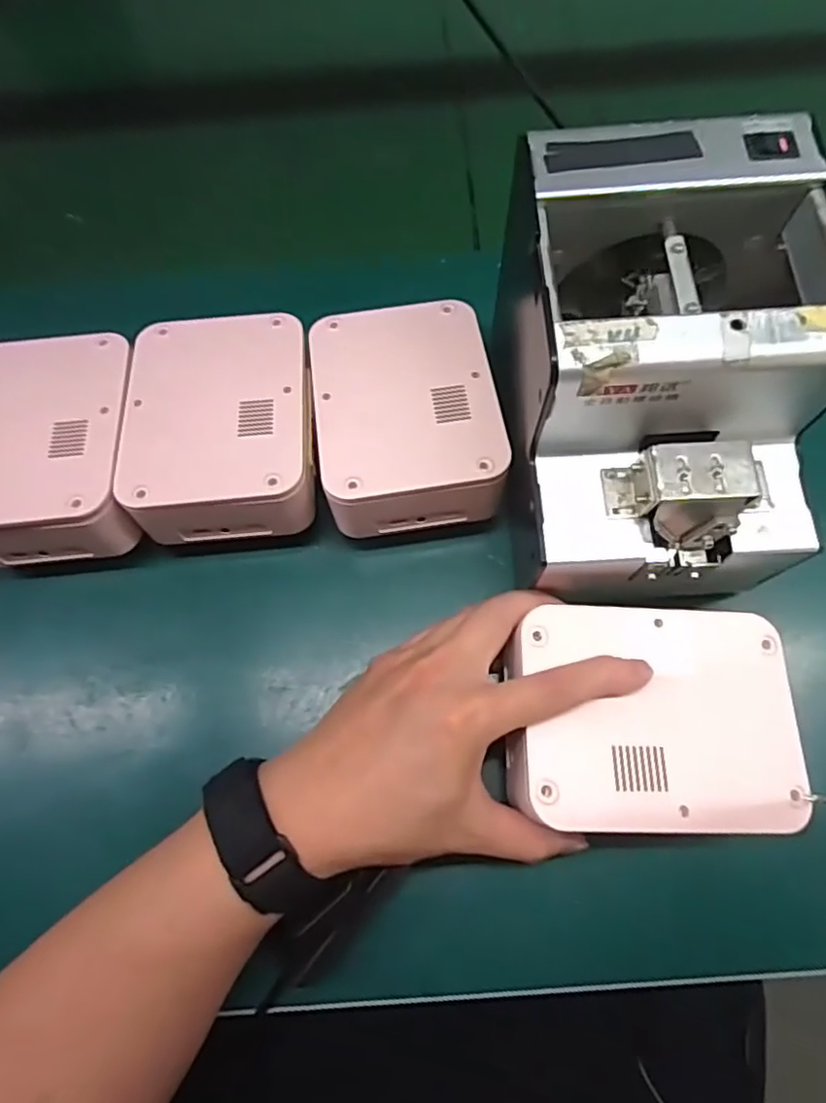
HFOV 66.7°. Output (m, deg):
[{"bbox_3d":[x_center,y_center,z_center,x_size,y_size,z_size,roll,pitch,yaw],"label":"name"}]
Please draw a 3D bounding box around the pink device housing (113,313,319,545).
[{"bbox_3d":[-0.107,-0.074,0.355,0.099,0.037,0.132,-6,68,0],"label":"pink device housing"}]

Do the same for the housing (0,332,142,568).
[{"bbox_3d":[-0.206,-0.061,0.353,0.099,0.040,0.130,-6,68,0],"label":"housing"}]

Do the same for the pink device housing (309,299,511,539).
[{"bbox_3d":[-0.005,-0.080,0.352,0.096,0.040,0.130,-6,68,-4],"label":"pink device housing"}]

